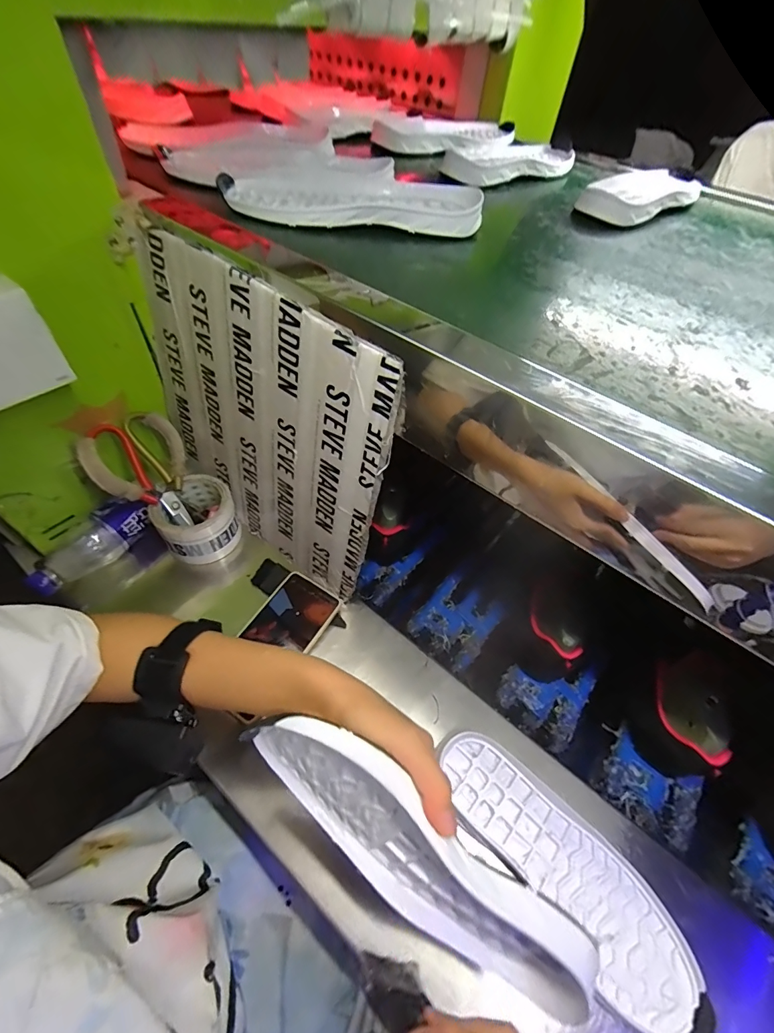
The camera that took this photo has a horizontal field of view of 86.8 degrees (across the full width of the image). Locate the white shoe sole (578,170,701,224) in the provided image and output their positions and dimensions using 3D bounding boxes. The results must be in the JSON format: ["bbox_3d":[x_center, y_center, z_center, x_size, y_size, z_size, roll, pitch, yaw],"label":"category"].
[{"bbox_3d":[0.360,-0.446,0.567,0.098,0.030,0.264,40,59,23],"label":"white shoe sole"}]

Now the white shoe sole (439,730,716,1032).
[{"bbox_3d":[0.162,0.319,0.385,0.092,0.023,0.258,-32,63,-27],"label":"white shoe sole"}]

